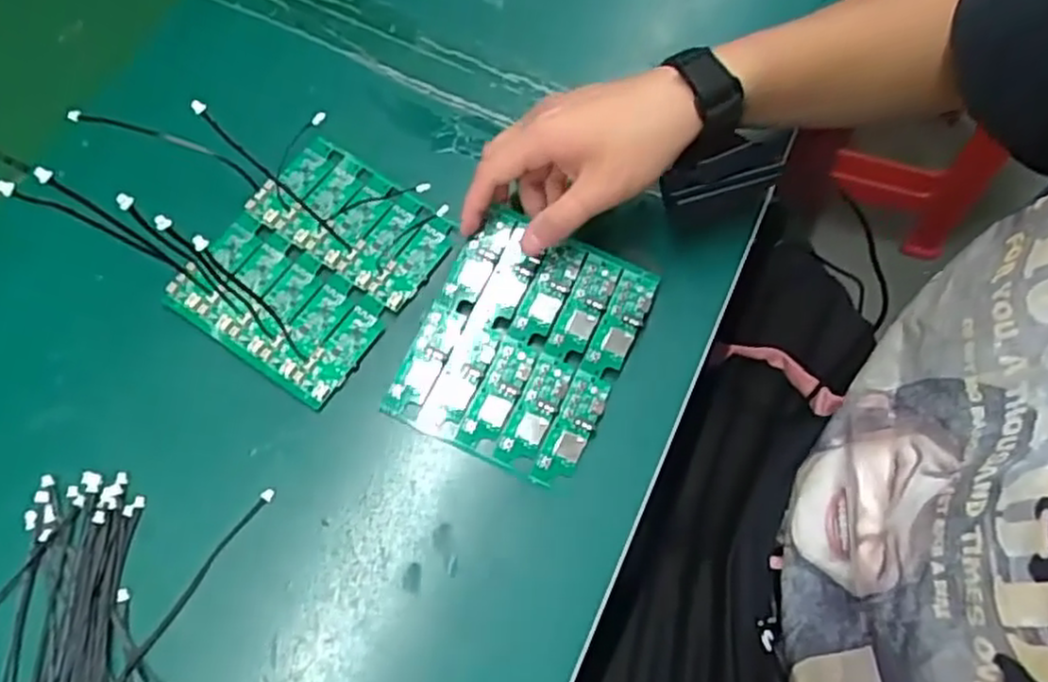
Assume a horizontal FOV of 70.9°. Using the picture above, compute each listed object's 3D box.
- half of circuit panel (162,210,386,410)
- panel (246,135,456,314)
[{"bbox_3d":[-0.150,-0.021,0.451,0.120,0.016,0.074,33,71,11],"label":"half of circuit panel"},{"bbox_3d":[-0.110,-0.080,0.472,0.122,0.013,0.073,32,71,11],"label":"panel"}]

